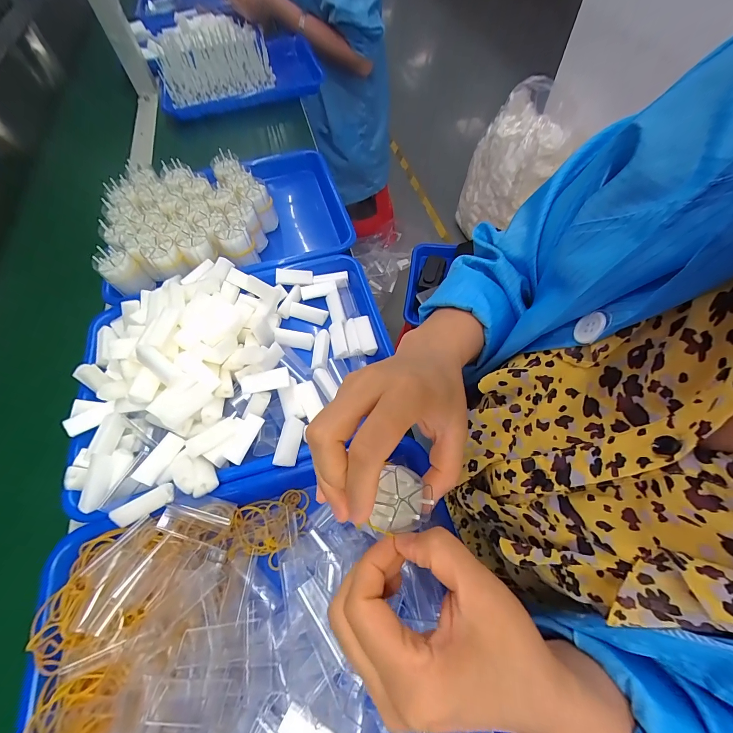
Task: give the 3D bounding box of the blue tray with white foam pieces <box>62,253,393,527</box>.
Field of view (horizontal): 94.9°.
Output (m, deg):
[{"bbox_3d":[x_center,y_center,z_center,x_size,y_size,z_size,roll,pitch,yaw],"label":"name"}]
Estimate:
[{"bbox_3d":[-0.138,-0.015,0.358,0.317,0.069,0.264,-16,62,-6],"label":"blue tray with white foam pieces"}]

